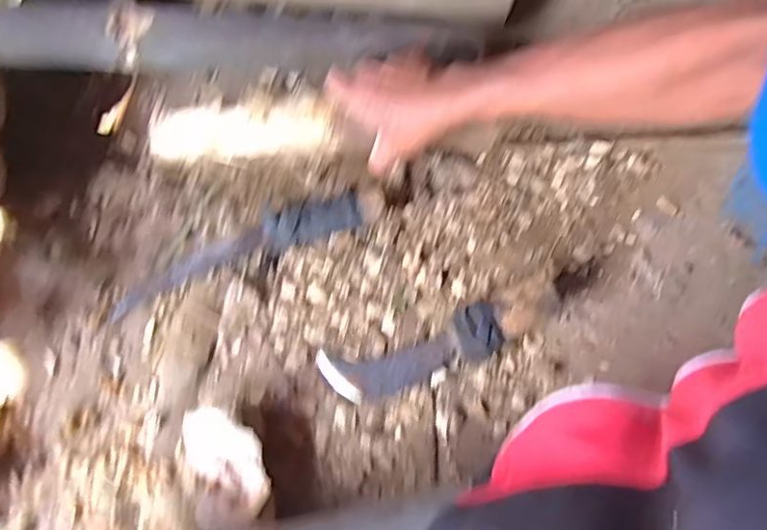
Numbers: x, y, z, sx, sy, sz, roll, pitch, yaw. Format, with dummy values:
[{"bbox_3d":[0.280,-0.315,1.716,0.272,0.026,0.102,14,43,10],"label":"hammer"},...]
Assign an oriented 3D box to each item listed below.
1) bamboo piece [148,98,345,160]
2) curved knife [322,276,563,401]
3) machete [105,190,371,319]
[{"bbox_3d":[-0.138,-0.136,0.597,0.187,0.032,0.044,-5,77,-1],"label":"bamboo piece"},{"bbox_3d":[0.056,0.080,0.586,0.240,0.039,0.059,-17,78,-3],"label":"curved knife"},{"bbox_3d":[-0.156,-0.015,0.607,0.272,0.029,0.046,-22,78,-4],"label":"machete"}]

